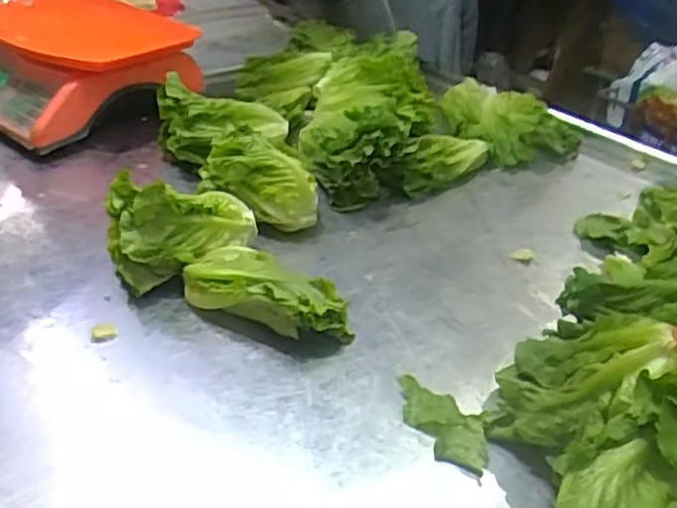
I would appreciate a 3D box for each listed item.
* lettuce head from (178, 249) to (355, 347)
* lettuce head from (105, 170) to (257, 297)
[{"bbox_3d":[-0.071,0.037,0.674,0.171,0.058,0.073,20,38,23],"label":"lettuce head"},{"bbox_3d":[-0.156,-0.030,0.711,0.150,0.110,0.061,-15,39,-25],"label":"lettuce head"}]

